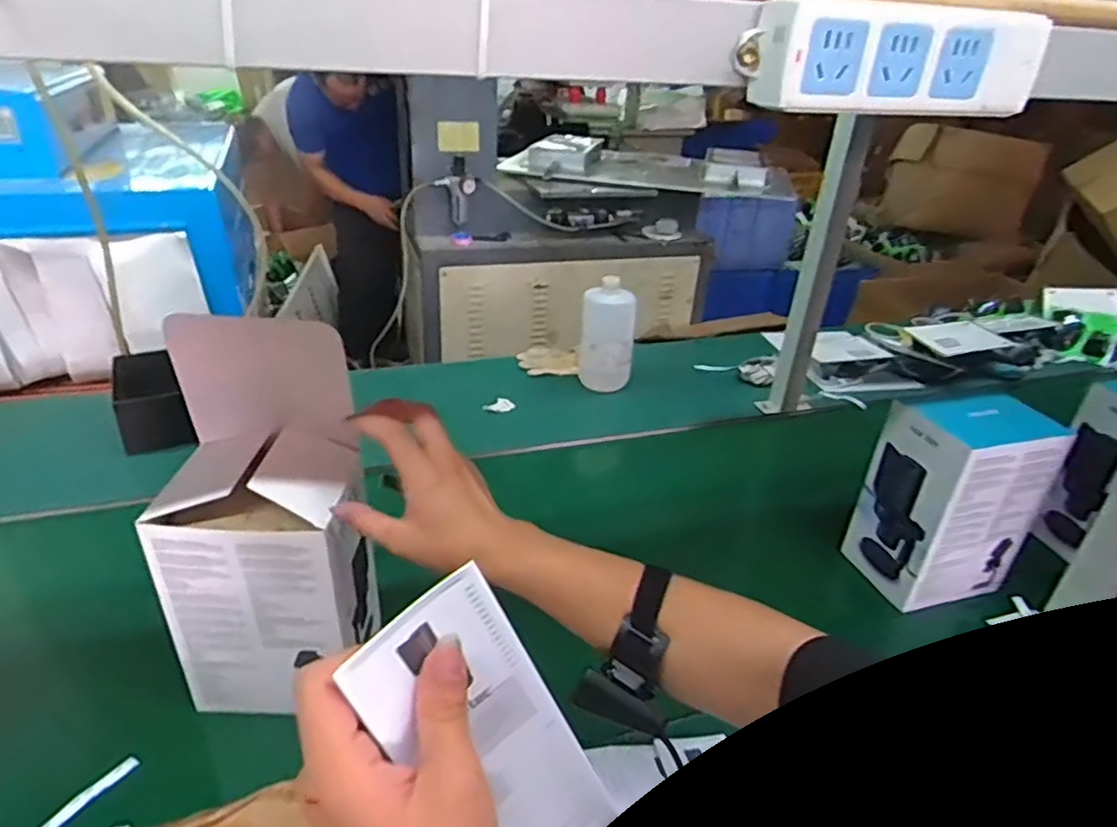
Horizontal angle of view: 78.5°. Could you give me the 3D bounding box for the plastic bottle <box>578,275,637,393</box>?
[{"bbox_3d":[0.090,-0.139,1.243,0.099,0.194,0.084,9,30,8],"label":"plastic bottle"}]

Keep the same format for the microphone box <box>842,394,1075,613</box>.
[{"bbox_3d":[0.469,0.100,0.810,0.160,0.224,0.117,-4,31,-15],"label":"microphone box"}]

